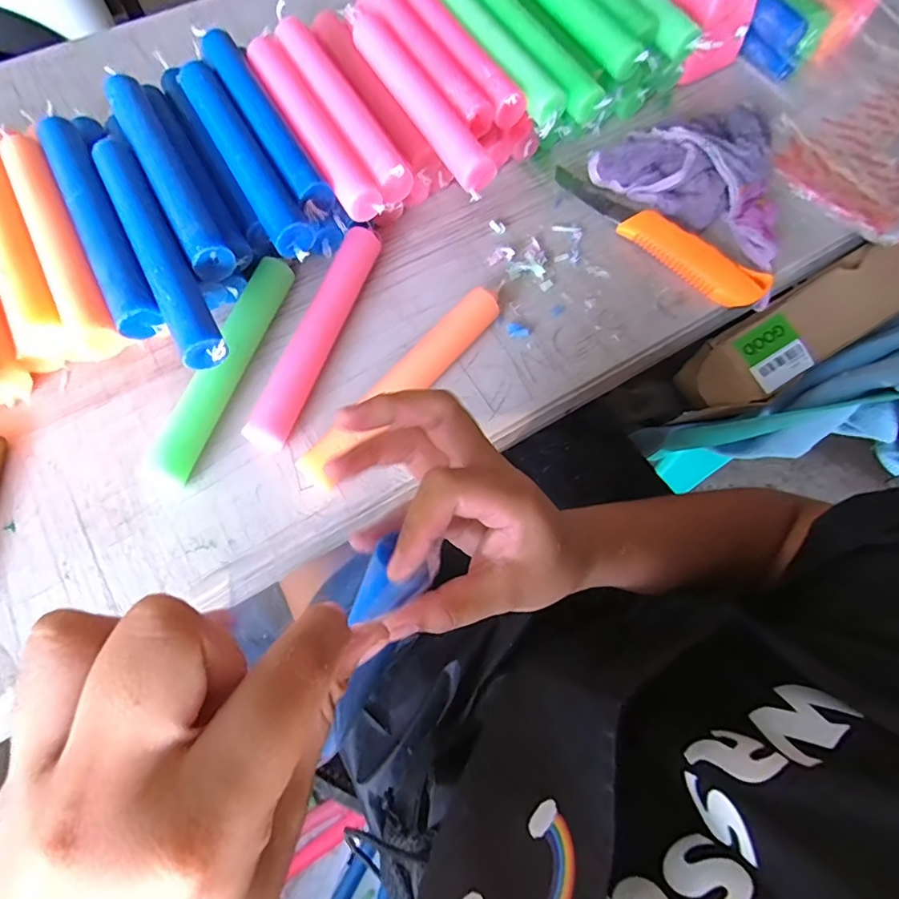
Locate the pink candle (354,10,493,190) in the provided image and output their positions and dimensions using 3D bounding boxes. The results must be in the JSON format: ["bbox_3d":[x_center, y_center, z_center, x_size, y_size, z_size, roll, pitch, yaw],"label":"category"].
[{"bbox_3d":[-0.025,-0.279,0.406,0.025,0.021,0.193,-29,74,-11],"label":"pink candle"}]

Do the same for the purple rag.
[{"bbox_3d":[0.238,-0.233,0.445,0.189,0.040,0.161,43,75,12],"label":"purple rag"}]

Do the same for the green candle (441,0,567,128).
[{"bbox_3d":[0.033,-0.348,0.434,0.026,0.019,0.193,-30,74,-12],"label":"green candle"}]

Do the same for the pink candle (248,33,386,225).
[{"bbox_3d":[-0.110,-0.257,0.402,0.030,0.021,0.192,-28,74,-11],"label":"pink candle"}]

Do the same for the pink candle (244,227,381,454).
[{"bbox_3d":[-0.100,-0.089,0.394,0.025,0.022,0.190,19,71,5],"label":"pink candle"}]

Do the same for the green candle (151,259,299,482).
[{"bbox_3d":[-0.166,-0.066,0.382,0.027,0.026,0.183,17,71,4],"label":"green candle"}]

